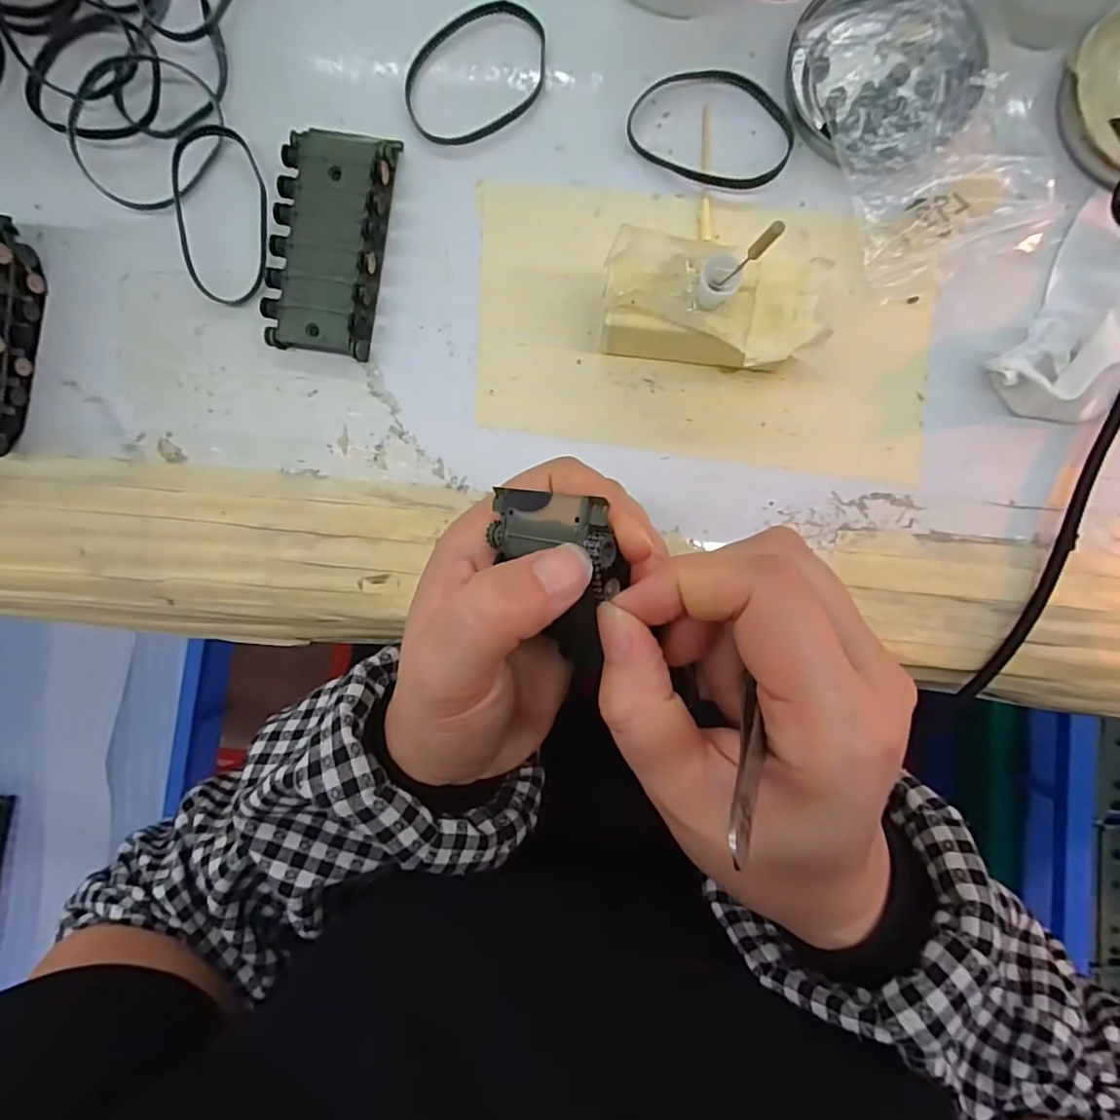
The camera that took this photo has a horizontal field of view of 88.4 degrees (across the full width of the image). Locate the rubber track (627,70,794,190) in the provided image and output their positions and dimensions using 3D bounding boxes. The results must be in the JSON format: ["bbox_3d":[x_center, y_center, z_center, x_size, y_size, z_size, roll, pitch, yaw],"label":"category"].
[{"bbox_3d":[0.066,-0.187,0.247,0.070,0.005,0.048,27,93,1],"label":"rubber track"}]

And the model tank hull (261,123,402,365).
[{"bbox_3d":[-0.099,-0.137,0.247,0.043,0.016,0.093,10,92,2],"label":"model tank hull"}]

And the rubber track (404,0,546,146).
[{"bbox_3d":[-0.038,-0.214,0.251,0.068,0.004,0.049,-34,90,3],"label":"rubber track"}]

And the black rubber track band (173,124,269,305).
[{"bbox_3d":[-0.145,-0.152,0.249,0.038,0.008,0.076,-5,92,2],"label":"black rubber track band"}]

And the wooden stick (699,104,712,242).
[{"bbox_3d":[0.063,-0.167,0.248,0.005,0.004,0.059,2,92,2],"label":"wooden stick"}]

